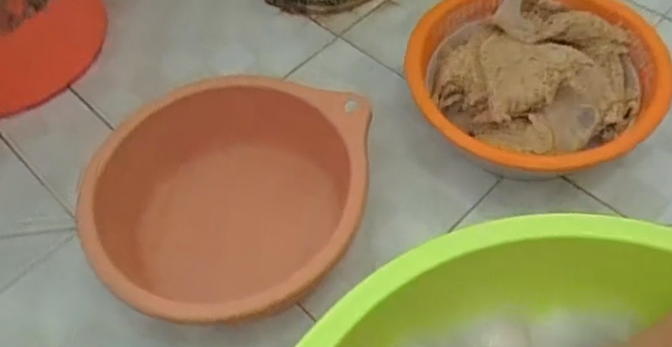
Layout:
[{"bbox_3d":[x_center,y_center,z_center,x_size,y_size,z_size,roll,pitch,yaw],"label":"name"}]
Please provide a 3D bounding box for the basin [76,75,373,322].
[{"bbox_3d":[-0.103,0.036,0.624,0.260,0.114,0.253,-2,56,3],"label":"basin"}]

